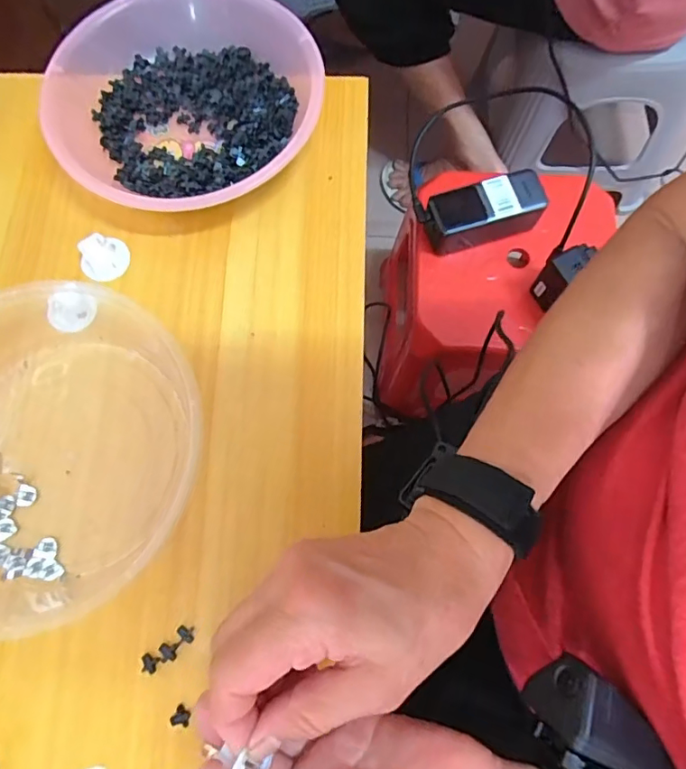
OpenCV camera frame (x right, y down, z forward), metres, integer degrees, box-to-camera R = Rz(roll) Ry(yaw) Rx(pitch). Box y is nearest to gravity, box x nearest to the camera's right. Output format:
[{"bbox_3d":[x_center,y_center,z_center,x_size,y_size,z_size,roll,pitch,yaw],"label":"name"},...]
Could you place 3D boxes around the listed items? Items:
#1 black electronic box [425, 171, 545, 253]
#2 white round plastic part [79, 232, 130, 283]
[{"bbox_3d":[0.163,-0.201,0.587,0.133,0.050,0.052,-18,75,-5],"label":"black electronic box"},{"bbox_3d":[-0.164,-0.088,0.347,0.031,0.019,0.025,-37,78,-10],"label":"white round plastic part"}]

